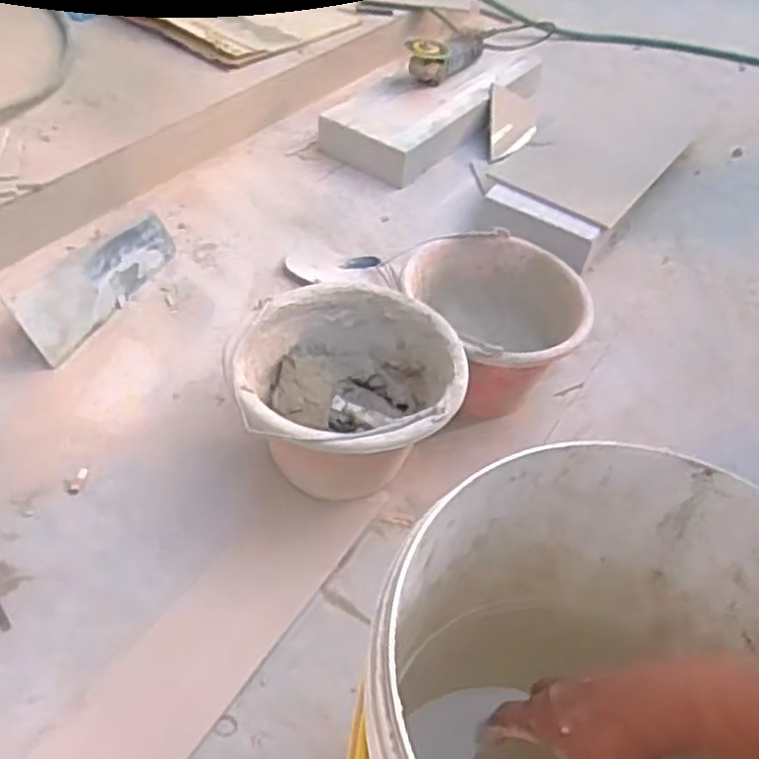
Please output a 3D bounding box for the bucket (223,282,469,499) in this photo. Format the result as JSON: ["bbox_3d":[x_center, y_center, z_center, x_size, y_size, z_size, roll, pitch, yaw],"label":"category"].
[{"bbox_3d":[-0.039,0.028,0.836,0.241,0.162,0.229,4,45,-4],"label":"bucket"}]

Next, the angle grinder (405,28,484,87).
[{"bbox_3d":[0.127,-0.635,1.452,0.075,0.076,0.196,29,49,20],"label":"angle grinder"}]

